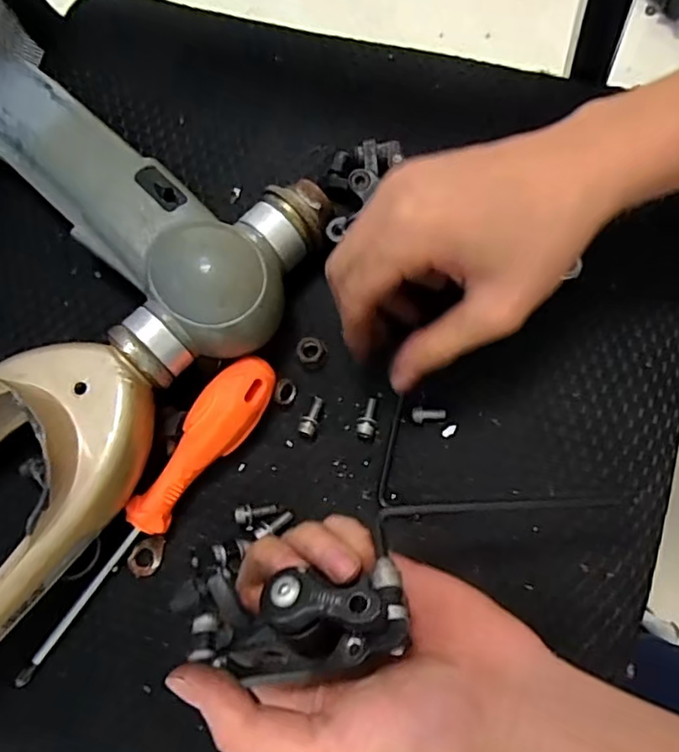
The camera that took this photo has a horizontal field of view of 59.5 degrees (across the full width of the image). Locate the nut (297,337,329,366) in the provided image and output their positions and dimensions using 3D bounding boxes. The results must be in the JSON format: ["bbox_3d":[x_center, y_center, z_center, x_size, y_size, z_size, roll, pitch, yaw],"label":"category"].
[{"bbox_3d":[-0.015,-0.014,0.330,0.017,0.009,0.014,4,78,2],"label":"nut"}]

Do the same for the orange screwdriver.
[{"bbox_3d":[-0.101,0.071,0.308,0.029,0.023,0.197,39,82,9],"label":"orange screwdriver"}]

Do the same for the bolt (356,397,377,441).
[{"bbox_3d":[0.016,0.023,0.324,0.010,0.012,0.023,12,78,4],"label":"bolt"}]

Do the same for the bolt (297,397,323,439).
[{"bbox_3d":[-0.015,0.023,0.327,0.009,0.009,0.023,18,79,5],"label":"bolt"}]

